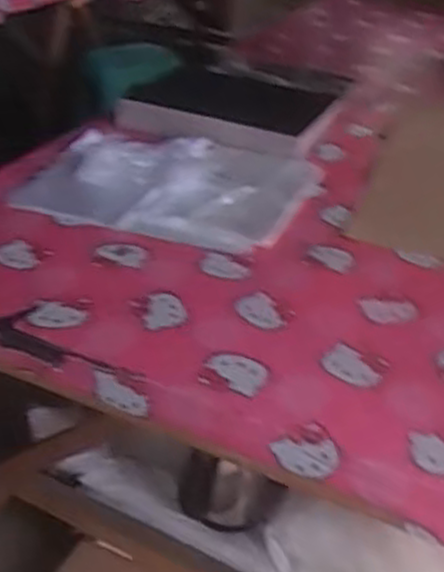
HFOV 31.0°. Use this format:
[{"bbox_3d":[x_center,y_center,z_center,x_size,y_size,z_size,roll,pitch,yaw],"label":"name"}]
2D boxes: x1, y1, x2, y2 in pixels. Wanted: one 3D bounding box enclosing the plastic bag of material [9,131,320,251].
[{"bbox_3d":[-0.095,-0.193,1.372,0.464,0.038,0.361,13,34,16],"label":"plastic bag of material"}]

